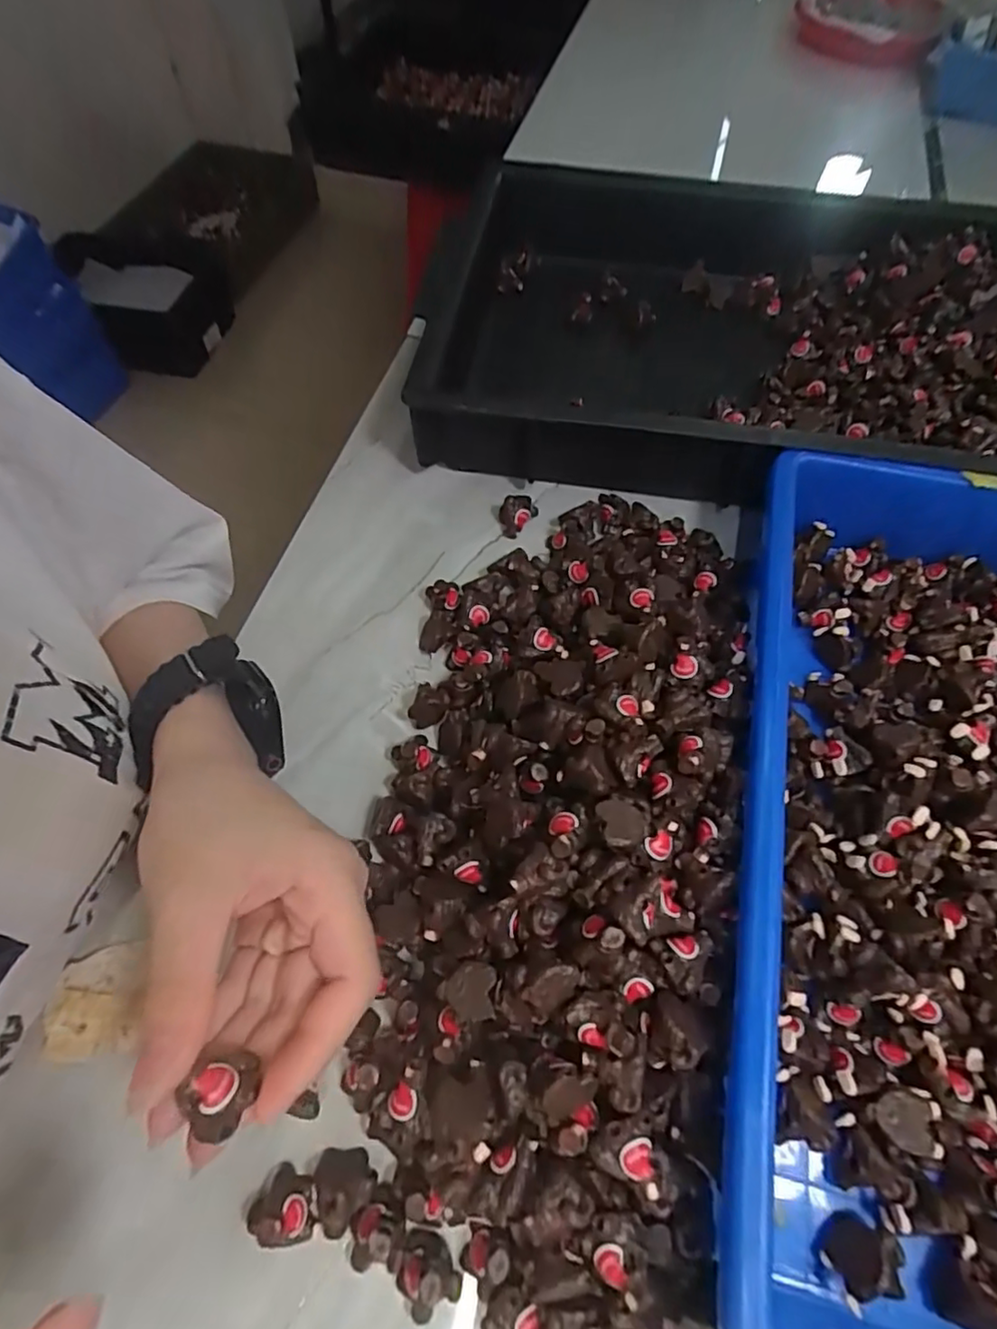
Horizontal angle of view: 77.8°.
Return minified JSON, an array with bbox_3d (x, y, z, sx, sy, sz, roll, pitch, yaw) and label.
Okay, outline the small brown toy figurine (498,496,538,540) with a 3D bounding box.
[{"bbox_3d":[0.013,-0.092,0.381,0.022,0.020,0.021,-10,61,-6],"label":"small brown toy figurine"}]

